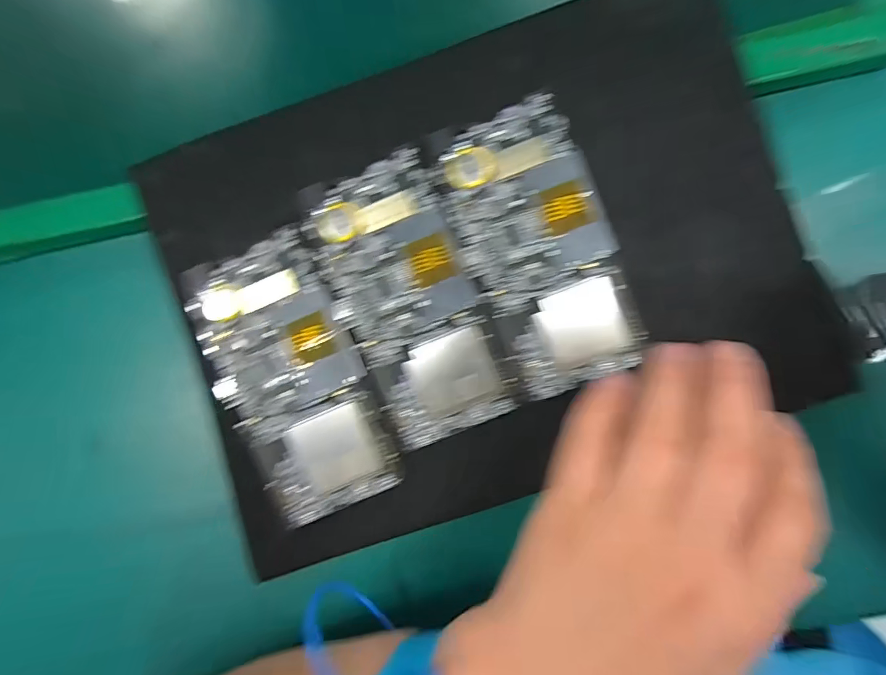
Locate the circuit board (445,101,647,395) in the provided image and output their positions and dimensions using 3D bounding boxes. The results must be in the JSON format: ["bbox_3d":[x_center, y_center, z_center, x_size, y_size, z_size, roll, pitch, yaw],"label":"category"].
[{"bbox_3d":[0.053,-0.046,0.227,0.073,0.011,0.148,-21,82,2],"label":"circuit board"}]

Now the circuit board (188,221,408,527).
[{"bbox_3d":[-0.083,0.024,0.234,0.076,0.005,0.148,-25,88,2],"label":"circuit board"}]

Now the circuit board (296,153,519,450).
[{"bbox_3d":[-0.019,-0.020,0.230,0.071,0.009,0.152,-21,82,2],"label":"circuit board"}]

